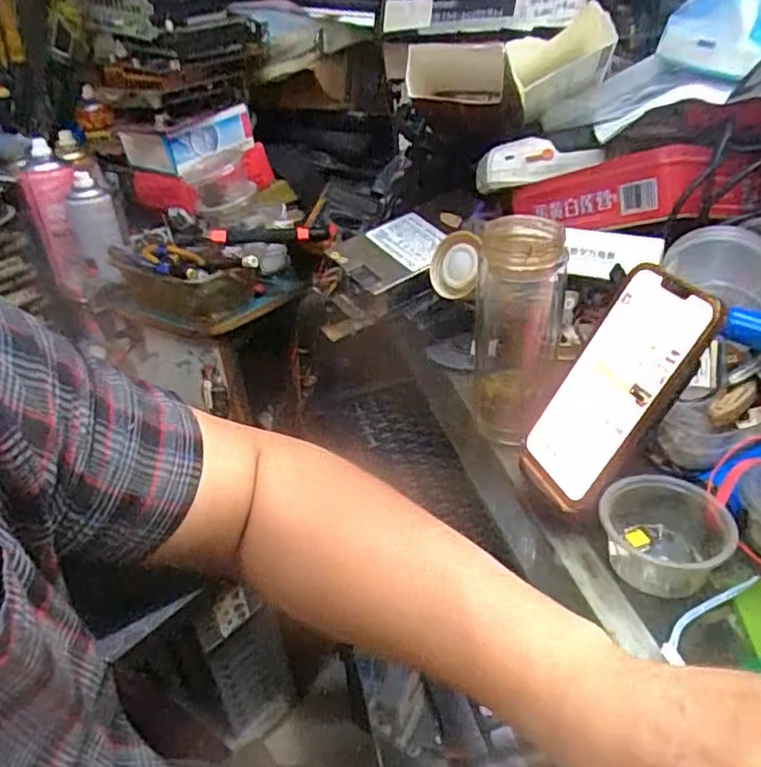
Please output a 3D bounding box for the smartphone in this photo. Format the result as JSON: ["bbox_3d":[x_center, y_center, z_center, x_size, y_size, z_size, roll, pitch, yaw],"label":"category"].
[{"bbox_3d":[0.156,0.006,0.430,0.015,0.164,0.080,17,24,-29],"label":"smartphone"}]

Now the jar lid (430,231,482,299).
[{"bbox_3d":[0.067,-0.112,0.604,0.015,0.064,0.074,4,-7,-32],"label":"jar lid"}]

